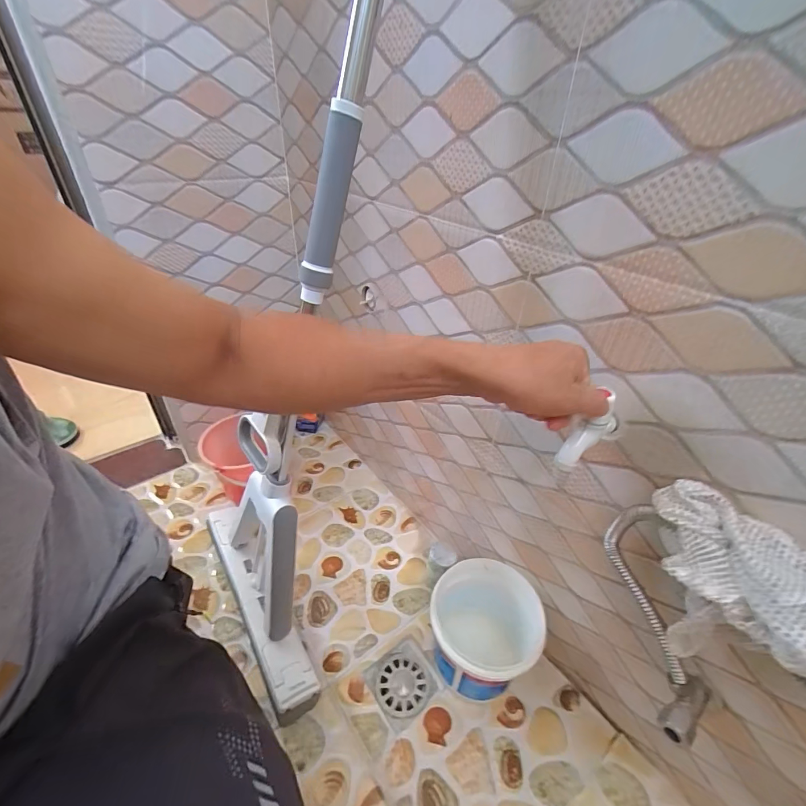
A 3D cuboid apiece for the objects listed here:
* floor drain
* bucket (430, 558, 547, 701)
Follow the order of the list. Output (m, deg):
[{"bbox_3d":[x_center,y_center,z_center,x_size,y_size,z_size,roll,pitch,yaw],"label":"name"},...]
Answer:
[{"bbox_3d":[0.002,0.435,0.613,0.094,0.011,0.089,-23,44,-31],"label":"floor drain"},{"bbox_3d":[0.115,0.342,0.592,0.148,0.146,0.157,2,36,-1],"label":"bucket"}]

